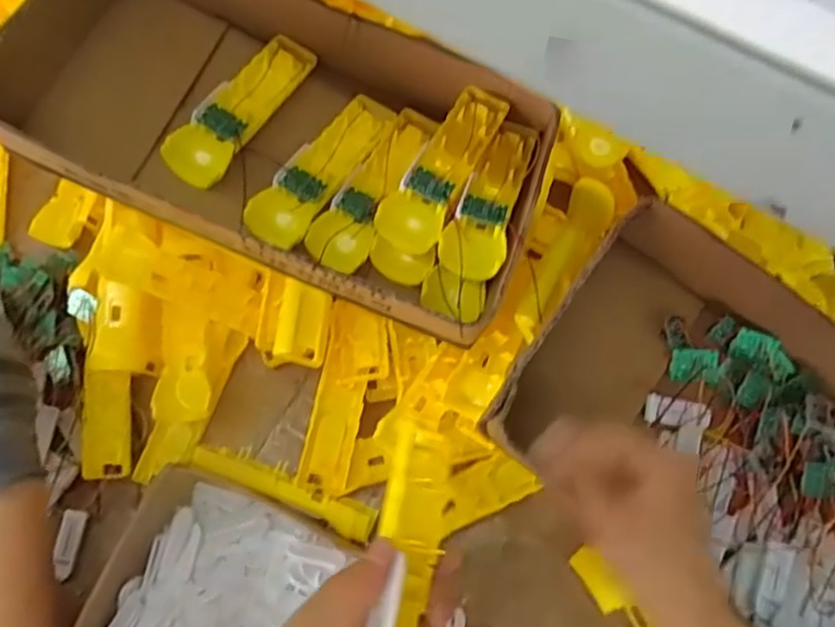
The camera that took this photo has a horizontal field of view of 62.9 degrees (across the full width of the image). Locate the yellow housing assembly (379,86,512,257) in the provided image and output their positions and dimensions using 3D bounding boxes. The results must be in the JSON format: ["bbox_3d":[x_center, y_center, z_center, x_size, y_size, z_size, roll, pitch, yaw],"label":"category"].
[{"bbox_3d":[0.022,-0.119,0.567,0.045,0.029,0.156,27,72,11],"label":"yellow housing assembly"}]

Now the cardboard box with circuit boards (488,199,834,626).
[{"bbox_3d":[0.300,0.122,0.538,0.402,0.077,0.253,35,74,13],"label":"cardboard box with circuit boards"}]

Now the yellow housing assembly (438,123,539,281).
[{"bbox_3d":[0.060,-0.097,0.562,0.048,0.028,0.156,15,70,7],"label":"yellow housing assembly"}]

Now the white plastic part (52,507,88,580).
[{"bbox_3d":[-0.311,0.205,0.607,0.020,0.016,0.057,7,70,4],"label":"white plastic part"}]

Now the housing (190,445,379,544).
[{"bbox_3d":[-0.114,0.152,0.593,0.161,0.038,0.031,25,71,-5],"label":"housing"}]

